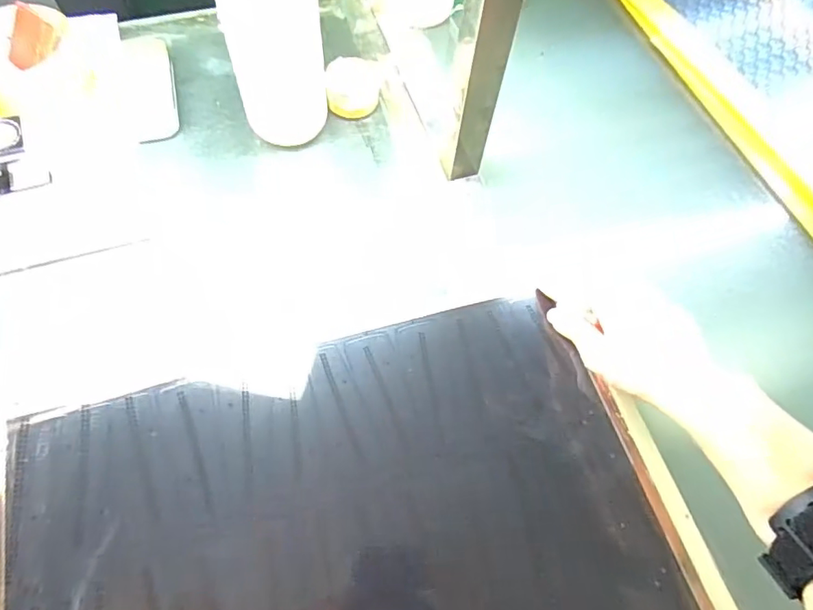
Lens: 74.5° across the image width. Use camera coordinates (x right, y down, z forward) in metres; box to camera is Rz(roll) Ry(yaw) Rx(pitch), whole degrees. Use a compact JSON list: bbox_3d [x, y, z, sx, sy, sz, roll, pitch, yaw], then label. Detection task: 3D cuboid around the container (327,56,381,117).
[{"bbox_3d":[-0.051,-0.211,0.516,0.051,0.033,0.048,2,63,-3],"label":"container"}]

